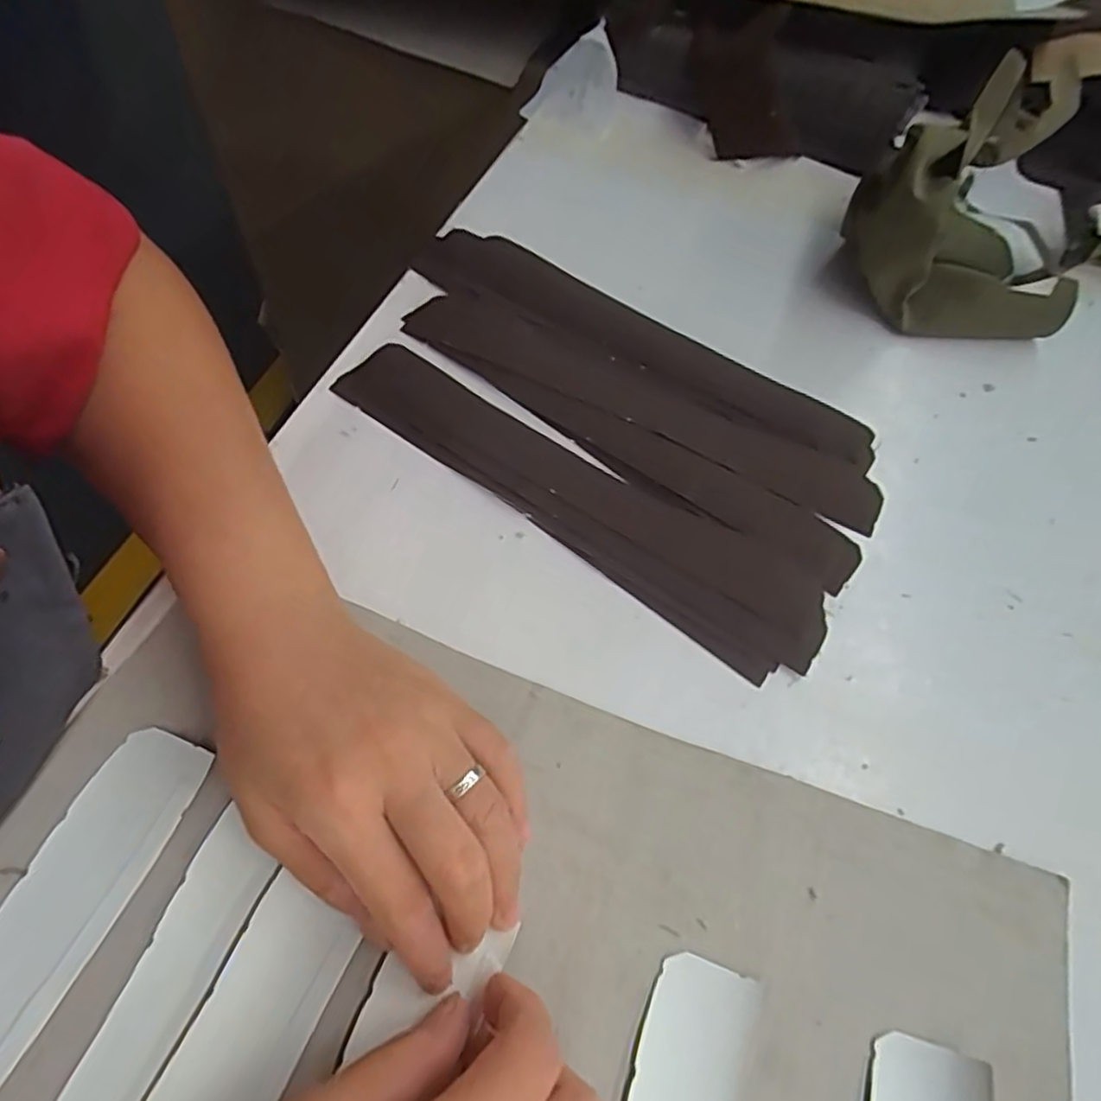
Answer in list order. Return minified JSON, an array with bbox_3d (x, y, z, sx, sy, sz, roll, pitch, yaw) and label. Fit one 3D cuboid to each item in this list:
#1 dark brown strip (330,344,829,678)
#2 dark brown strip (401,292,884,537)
[{"bbox_3d":[0.009,-0.032,0.342,0.268,0.008,0.049,31,55,15],"label":"dark brown strip"},{"bbox_3d":[0.045,-0.082,0.373,0.270,0.006,0.043,27,59,13],"label":"dark brown strip"}]

